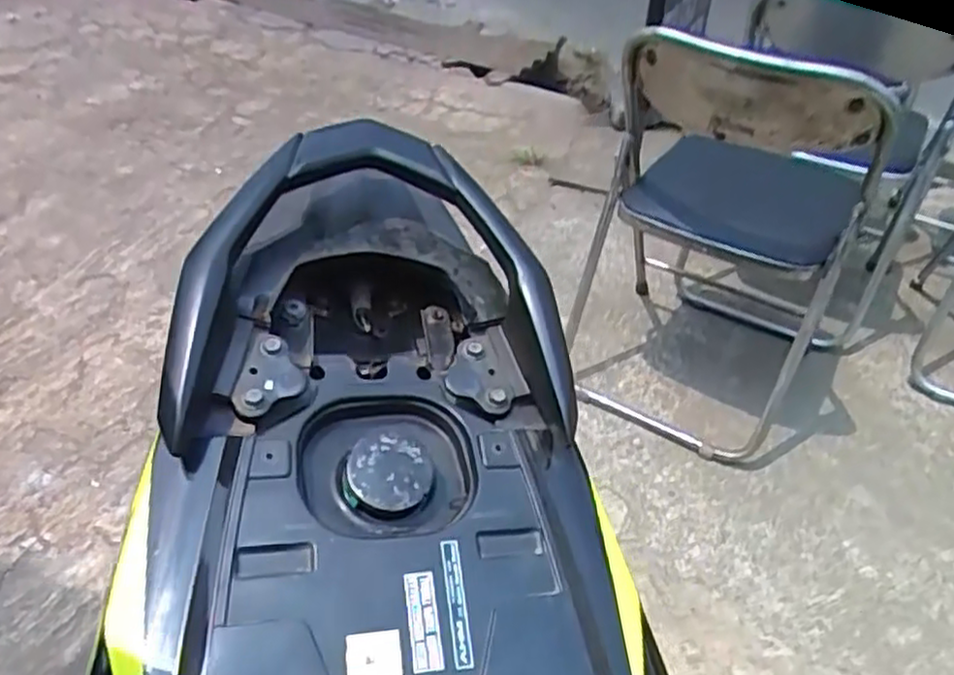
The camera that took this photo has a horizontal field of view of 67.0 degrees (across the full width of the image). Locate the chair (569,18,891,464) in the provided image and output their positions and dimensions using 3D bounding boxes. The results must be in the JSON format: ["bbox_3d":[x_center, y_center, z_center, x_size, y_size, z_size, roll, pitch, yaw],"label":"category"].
[{"bbox_3d":[0.465,-0.193,1.402,0.473,0.768,0.429,16,45,12],"label":"chair"}]

